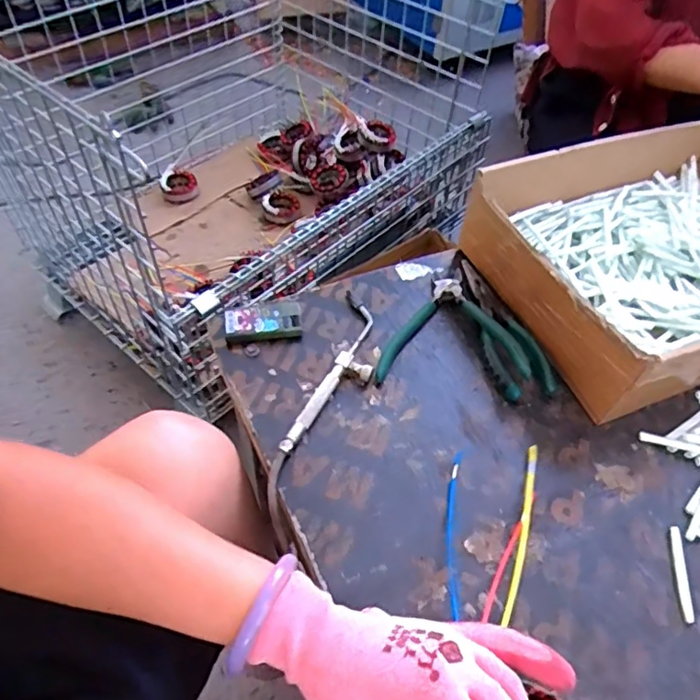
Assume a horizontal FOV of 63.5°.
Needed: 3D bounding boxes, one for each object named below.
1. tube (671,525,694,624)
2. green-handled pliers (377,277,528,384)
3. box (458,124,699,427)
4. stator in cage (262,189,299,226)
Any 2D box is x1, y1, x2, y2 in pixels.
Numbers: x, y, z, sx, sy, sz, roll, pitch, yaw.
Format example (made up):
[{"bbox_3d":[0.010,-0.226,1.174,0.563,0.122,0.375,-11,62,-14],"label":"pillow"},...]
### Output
[{"bbox_3d":[0.235,0.157,0.401,0.008,0.004,0.066,12,52,5],"label":"tube"},{"bbox_3d":[0.089,-0.021,0.502,0.123,0.026,0.115,6,51,0],"label":"green-handled pliers"},{"bbox_3d":[0.303,-0.091,0.546,0.327,0.096,0.241,-16,55,-17],"label":"box"},{"bbox_3d":[-0.162,-0.336,1.320,0.082,0.034,0.095,-6,52,-9],"label":"stator in cage"}]

